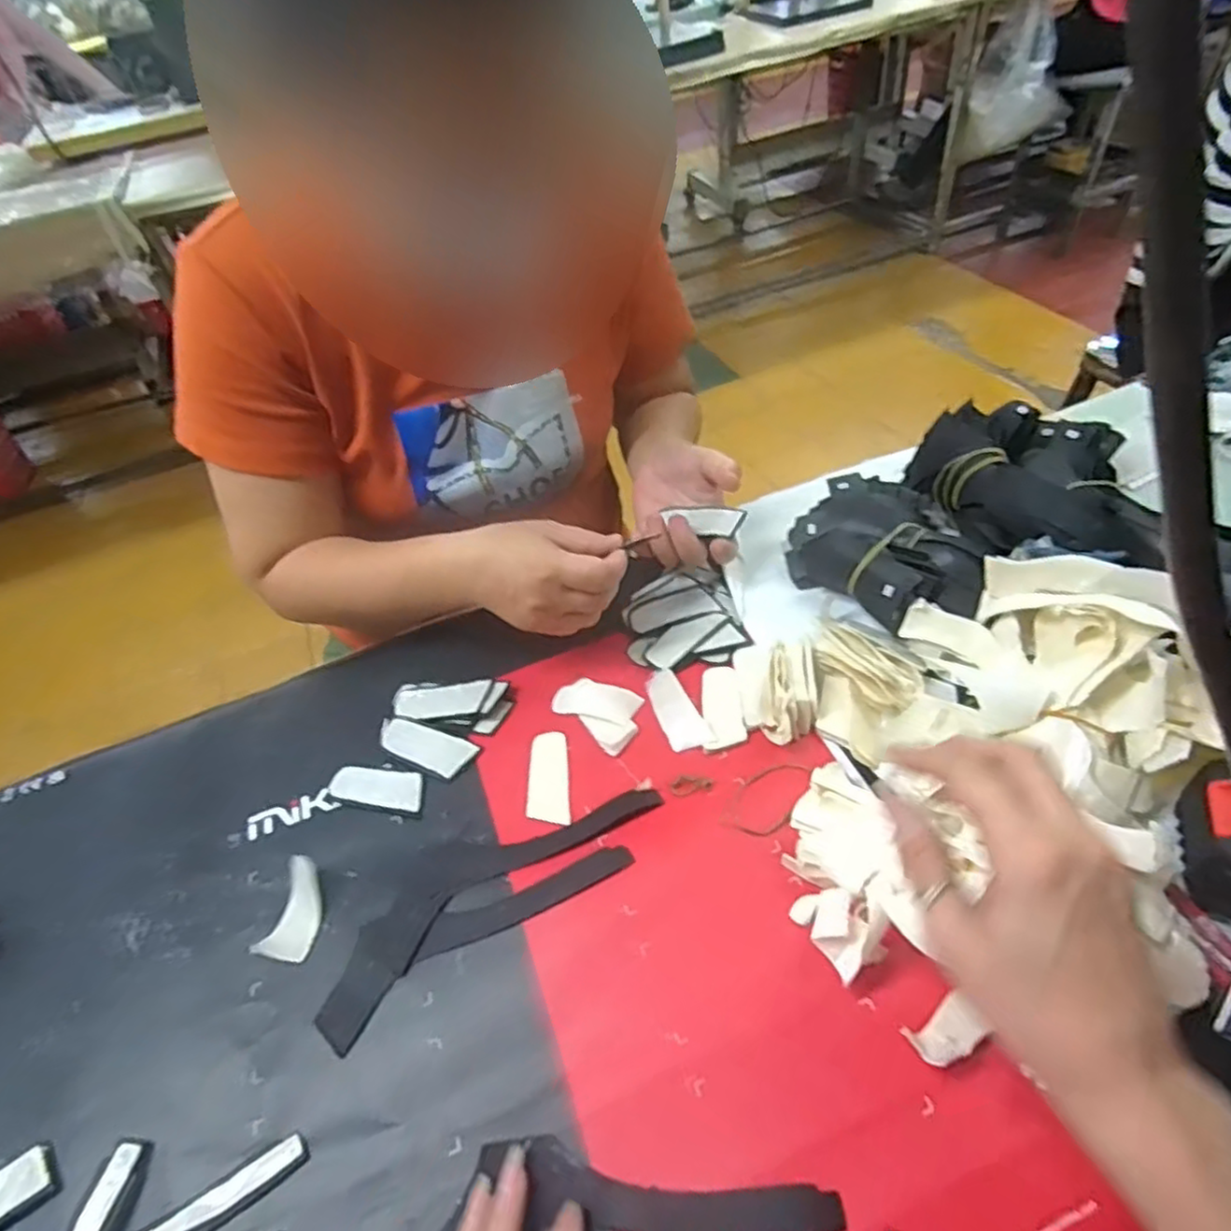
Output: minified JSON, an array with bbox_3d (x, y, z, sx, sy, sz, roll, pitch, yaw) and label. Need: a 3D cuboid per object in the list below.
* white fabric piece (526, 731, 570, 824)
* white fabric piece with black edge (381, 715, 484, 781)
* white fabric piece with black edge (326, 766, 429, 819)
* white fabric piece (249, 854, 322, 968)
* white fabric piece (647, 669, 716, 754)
[{"bbox_3d":[-0.045,0.109,0.483,0.028,0.004,0.069,-5,48,4],"label":"white fabric piece"},{"bbox_3d":[-0.137,0.094,0.512,0.074,0.008,0.031,15,53,21],"label":"white fabric piece with black edge"},{"bbox_3d":[-0.166,0.122,0.498,0.074,0.004,0.032,7,50,15],"label":"white fabric piece with black edge"},{"bbox_3d":[-0.195,0.180,0.434,0.032,0.016,0.055,7,50,15],"label":"white fabric piece"},{"bbox_3d":[0.042,0.067,0.502,0.028,0.004,0.067,-24,50,-12],"label":"white fabric piece"}]

